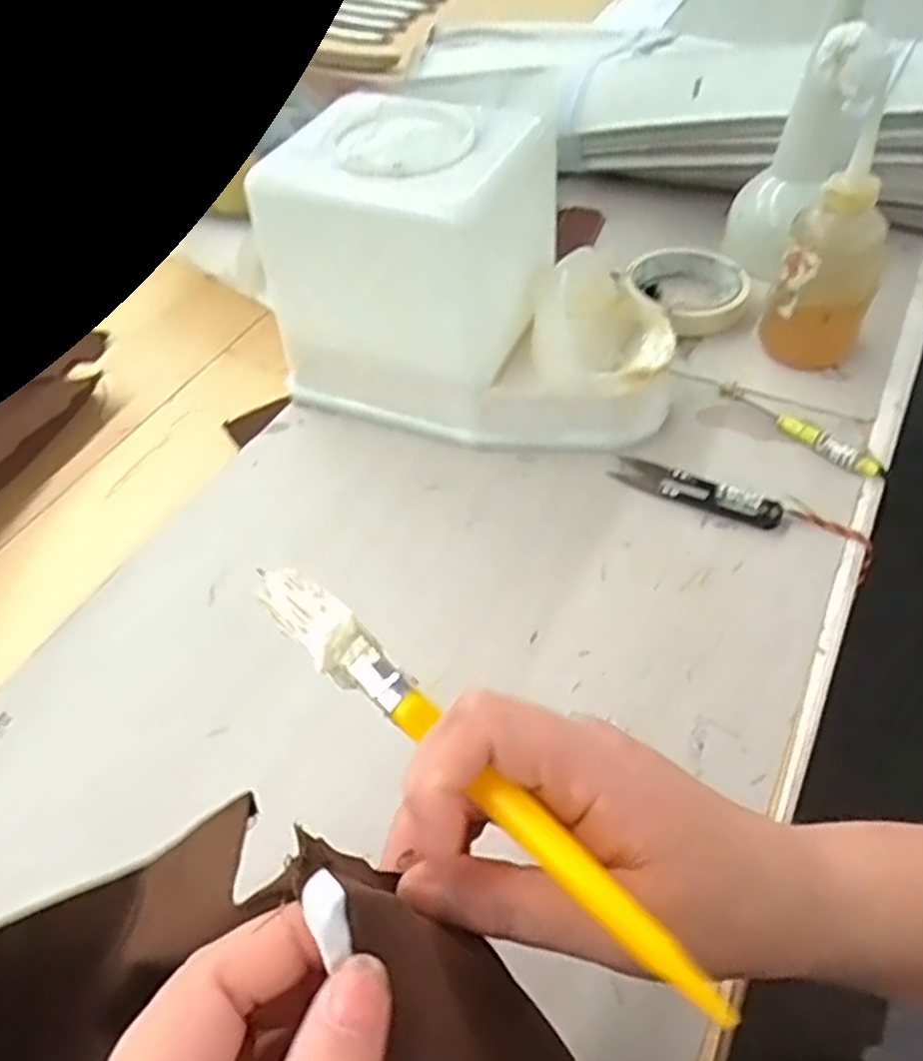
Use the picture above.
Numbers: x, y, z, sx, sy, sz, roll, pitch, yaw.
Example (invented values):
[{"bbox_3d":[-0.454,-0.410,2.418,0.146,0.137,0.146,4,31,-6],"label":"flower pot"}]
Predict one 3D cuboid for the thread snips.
[{"bbox_3d":[0.141,-0.025,0.480,0.099,0.010,0.025,24,55,20],"label":"thread snips"}]

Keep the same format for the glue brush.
[{"bbox_3d":[0.001,0.063,0.221,0.171,0.007,0.017,38,61,24],"label":"glue brush"}]

